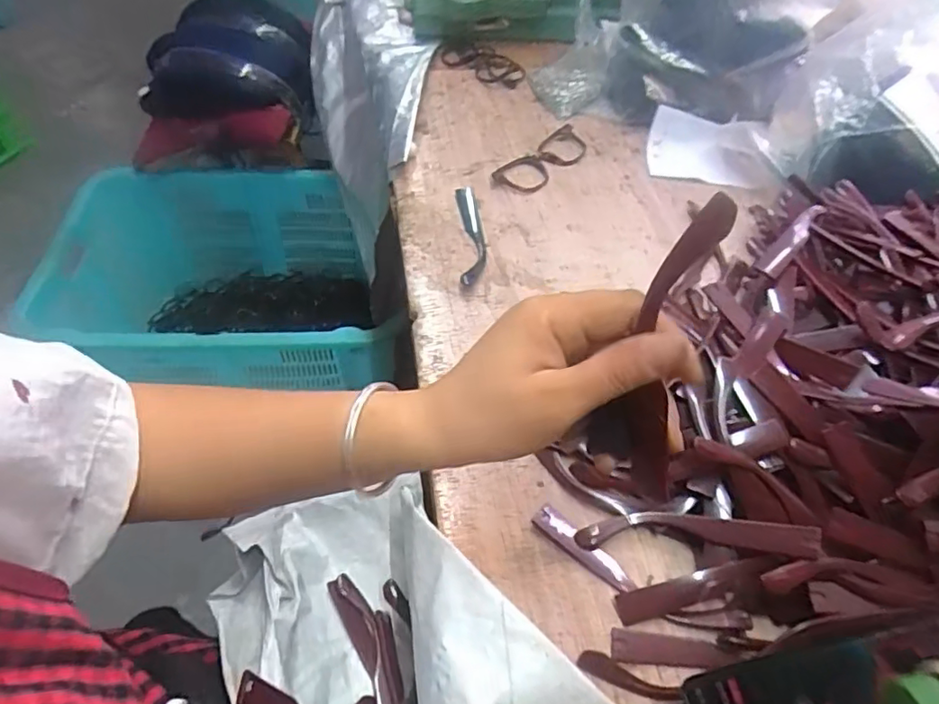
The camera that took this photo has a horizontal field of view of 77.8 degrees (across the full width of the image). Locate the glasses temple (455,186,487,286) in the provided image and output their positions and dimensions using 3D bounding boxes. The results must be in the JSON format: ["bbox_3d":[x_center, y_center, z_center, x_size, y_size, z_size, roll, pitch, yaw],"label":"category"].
[{"bbox_3d":[0.003,-0.128,0.637,0.030,0.014,0.160,-1,52,-4],"label":"glasses temple"}]

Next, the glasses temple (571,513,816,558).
[{"bbox_3d":[0.155,0.126,0.405,0.154,0.020,0.030,-3,50,18],"label":"glasses temple"}]

